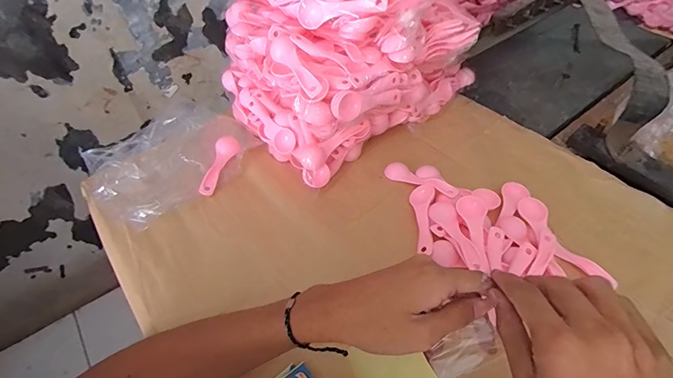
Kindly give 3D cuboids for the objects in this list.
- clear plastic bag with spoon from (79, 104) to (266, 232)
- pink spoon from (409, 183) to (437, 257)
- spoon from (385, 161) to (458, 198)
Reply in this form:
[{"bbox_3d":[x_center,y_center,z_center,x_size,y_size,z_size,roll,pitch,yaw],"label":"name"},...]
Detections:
[{"bbox_3d":[-0.250,-0.055,0.549,0.220,0.033,0.191,-37,59,-22],"label":"clear plastic bag with spoon"},{"bbox_3d":[0.110,0.035,0.465,0.028,0.021,0.106,6,48,4],"label":"pink spoon"},{"bbox_3d":[0.118,-0.011,0.512,0.110,0.012,0.031,25,51,38],"label":"spoon"}]

